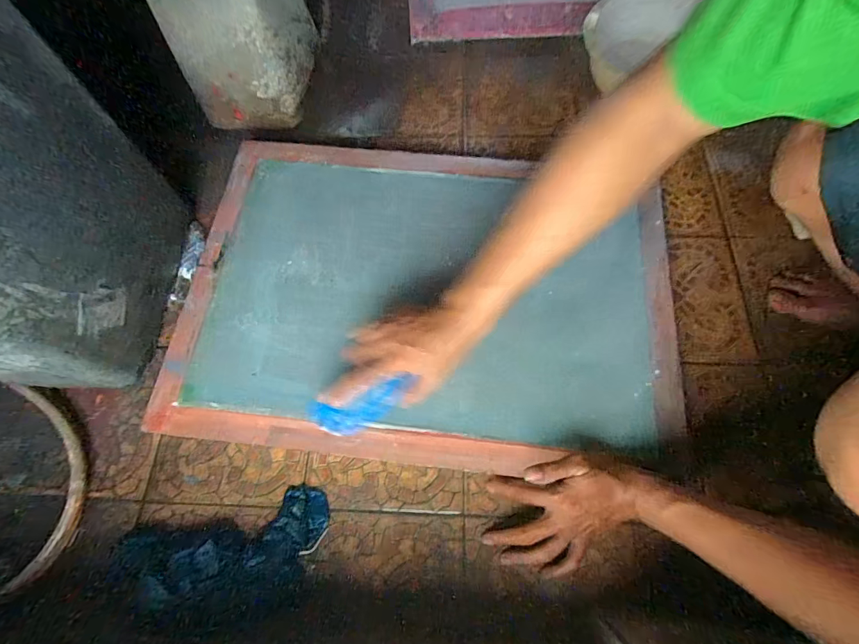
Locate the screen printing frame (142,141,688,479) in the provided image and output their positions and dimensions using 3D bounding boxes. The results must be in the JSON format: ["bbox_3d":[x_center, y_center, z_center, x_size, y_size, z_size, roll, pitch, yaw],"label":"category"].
[{"bbox_3d":[-0.011,-0.054,0.539,0.670,0.043,0.451,6,67,3],"label":"screen printing frame"}]

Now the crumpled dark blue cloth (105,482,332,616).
[{"bbox_3d":[-0.234,0.266,0.435,0.239,0.028,0.103,-14,71,-5],"label":"crumpled dark blue cloth"}]

